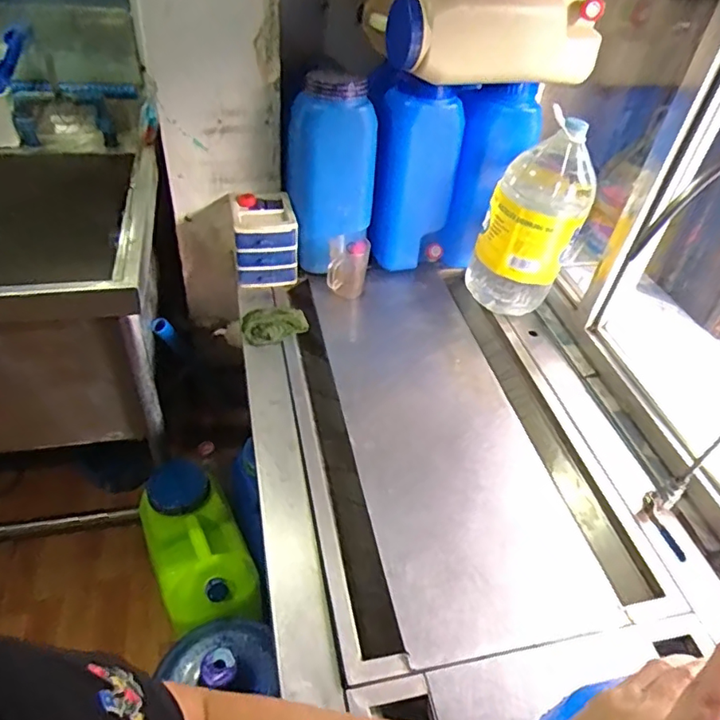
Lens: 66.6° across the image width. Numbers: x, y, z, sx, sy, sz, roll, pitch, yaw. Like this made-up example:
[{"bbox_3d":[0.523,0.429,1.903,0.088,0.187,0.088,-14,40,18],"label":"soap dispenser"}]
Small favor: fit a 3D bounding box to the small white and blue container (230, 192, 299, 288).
[{"bbox_3d":[-0.218,-0.275,1.246,0.135,0.144,0.161,-7,45,-13],"label":"small white and blue container"}]

